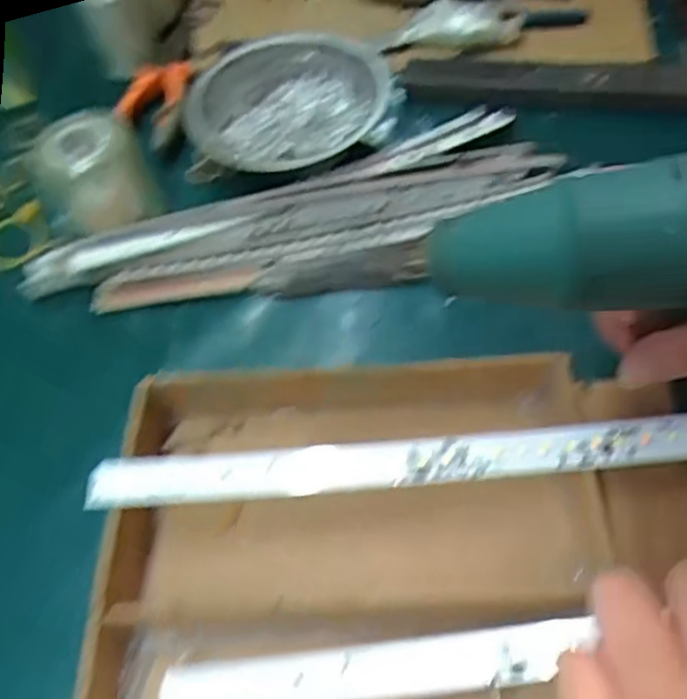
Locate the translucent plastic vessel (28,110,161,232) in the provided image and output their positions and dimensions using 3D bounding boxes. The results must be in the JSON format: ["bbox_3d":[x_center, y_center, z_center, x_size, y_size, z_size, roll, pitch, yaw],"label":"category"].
[{"bbox_3d":[-0.146,-0.101,0.398,0.058,0.052,0.052,-26,57,-13],"label":"translucent plastic vessel"}]

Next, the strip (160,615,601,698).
[{"bbox_3d":[0.063,0.109,0.248,0.280,0.006,0.019,-14,54,12],"label":"strip"}]

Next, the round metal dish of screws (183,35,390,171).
[{"bbox_3d":[-0.034,-0.151,0.433,0.128,0.038,0.109,-11,55,-3],"label":"round metal dish of screws"}]

